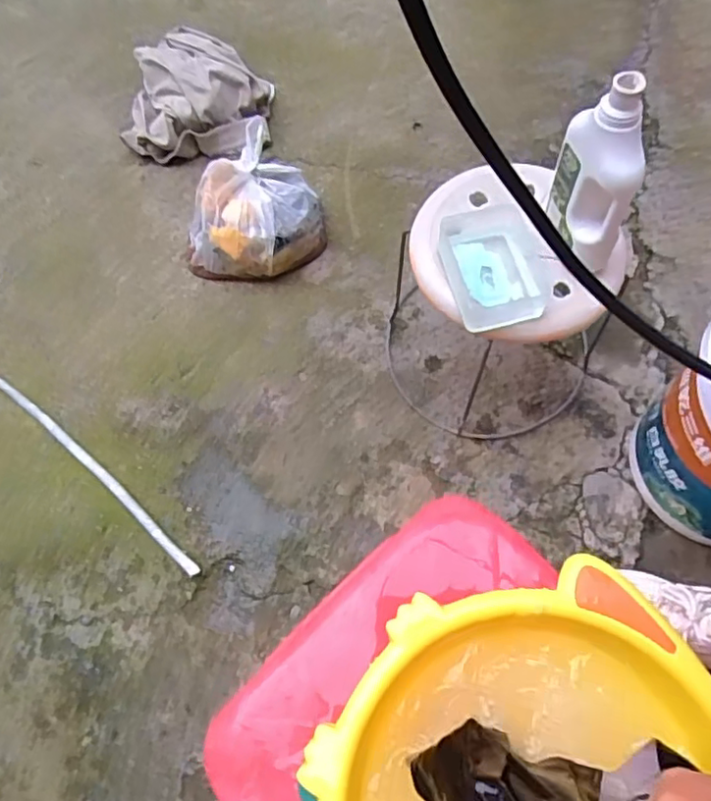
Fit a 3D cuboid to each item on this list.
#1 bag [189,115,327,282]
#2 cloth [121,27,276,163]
[{"bbox_3d":[-0.211,-0.369,1.173,0.265,0.127,0.277,-20,67,-7],"label":"bag"},{"bbox_3d":[-0.335,-0.658,1.311,0.299,0.109,0.308,4,66,4],"label":"cloth"}]

